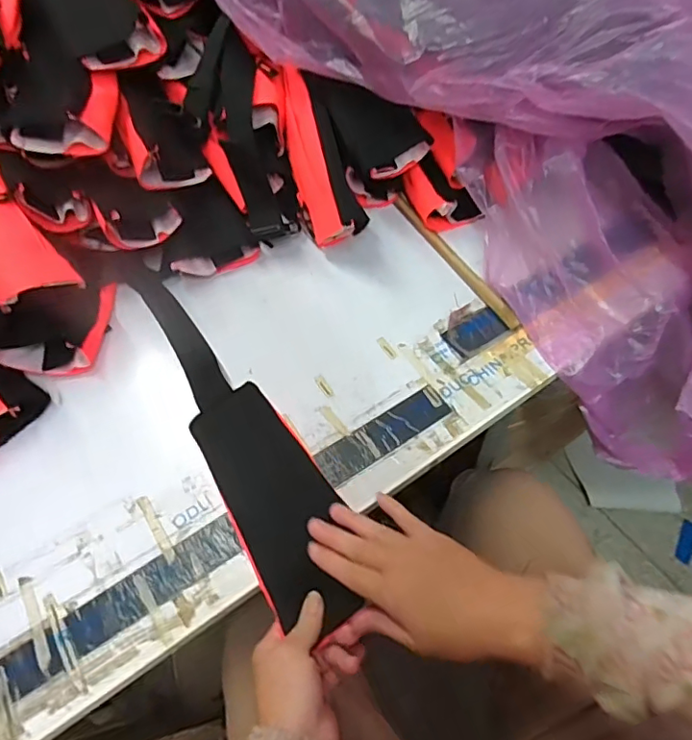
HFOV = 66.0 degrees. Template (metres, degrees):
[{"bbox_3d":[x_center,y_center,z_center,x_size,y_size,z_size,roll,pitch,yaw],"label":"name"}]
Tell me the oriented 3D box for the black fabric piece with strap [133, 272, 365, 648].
[{"bbox_3d":[-0.111,0.039,0.527,0.089,0.043,0.430,-27,59,-13],"label":"black fabric piece with strap"}]

